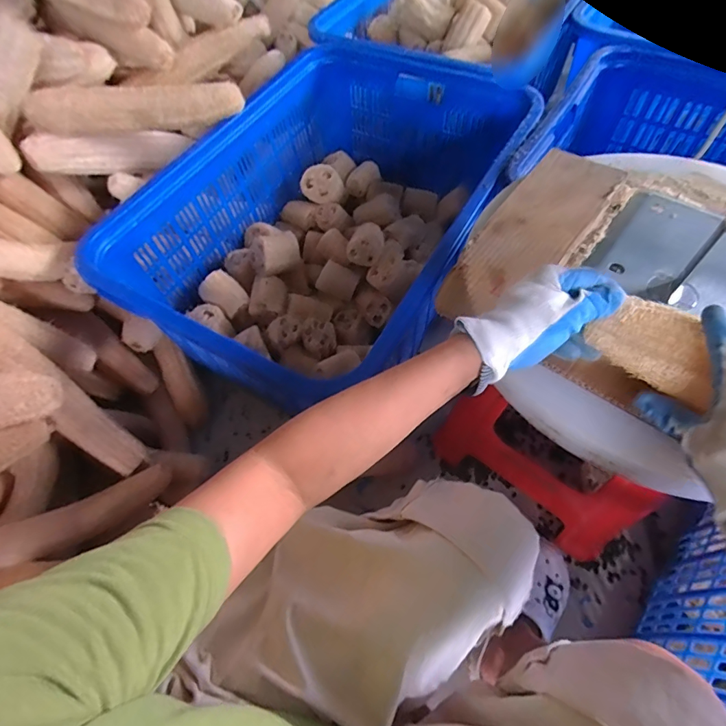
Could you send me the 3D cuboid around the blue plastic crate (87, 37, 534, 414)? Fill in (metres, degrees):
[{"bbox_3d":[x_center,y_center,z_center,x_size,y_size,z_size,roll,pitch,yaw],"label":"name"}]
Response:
[{"bbox_3d":[-0.046,-0.304,0.924,0.567,0.334,0.843,25,65,17],"label":"blue plastic crate"}]

